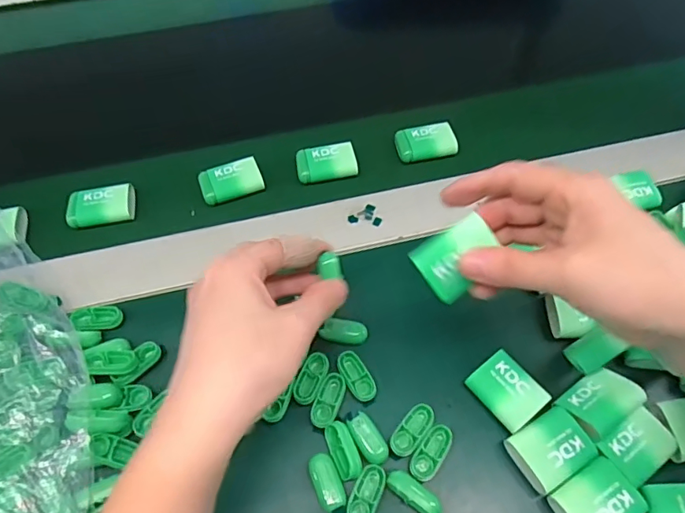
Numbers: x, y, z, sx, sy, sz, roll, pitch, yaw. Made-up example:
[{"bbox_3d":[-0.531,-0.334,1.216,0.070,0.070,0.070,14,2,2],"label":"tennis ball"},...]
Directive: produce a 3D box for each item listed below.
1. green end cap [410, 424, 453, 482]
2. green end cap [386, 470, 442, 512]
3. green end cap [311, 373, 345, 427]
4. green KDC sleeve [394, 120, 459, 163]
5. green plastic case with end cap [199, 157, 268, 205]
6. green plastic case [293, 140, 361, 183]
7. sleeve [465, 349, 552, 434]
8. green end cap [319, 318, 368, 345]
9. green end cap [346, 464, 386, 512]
[{"bbox_3d":[0.054,0.118,0.292,0.015,0.005,0.035,32,63,20],"label":"green end cap"},{"bbox_3d":[0.041,0.135,0.277,0.034,0.006,0.013,35,65,21],"label":"green end cap"},{"bbox_3d":[-0.009,0.092,0.311,0.015,0.006,0.033,13,59,10],"label":"green end cap"},{"bbox_3d":[0.074,-0.102,0.431,0.051,0.011,0.034,-9,58,-4],"label":"green KDC sleeve"},{"bbox_3d":[-0.095,-0.065,0.413,0.051,0.011,0.034,-16,58,-9],"label":"green plastic case with end cap"},{"bbox_3d":[-0.014,-0.082,0.422,0.052,0.013,0.030,-14,58,-8],"label":"green plastic case"},{"bbox_3d":[0.105,0.084,0.307,0.034,0.011,0.042,-34,63,-19],"label":"sleeve"},{"bbox_3d":[0.001,0.052,0.335,0.031,0.007,0.016,11,58,8],"label":"green end cap"},{"bbox_3d":[0.014,0.138,0.279,0.015,0.004,0.034,20,60,14],"label":"green end cap"}]

